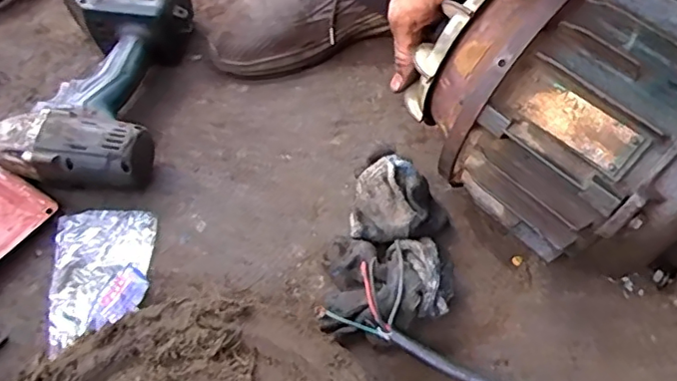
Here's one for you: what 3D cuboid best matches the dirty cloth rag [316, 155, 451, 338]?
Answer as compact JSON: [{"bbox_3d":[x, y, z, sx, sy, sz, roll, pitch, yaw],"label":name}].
[{"bbox_3d":[0.040,0.045,0.446,0.098,0.058,0.143,6,58,2],"label":"dirty cloth rag"}]

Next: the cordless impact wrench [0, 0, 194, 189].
[{"bbox_3d":[-0.226,-0.115,0.523,0.151,0.078,0.238,7,58,2],"label":"cordless impact wrench"}]

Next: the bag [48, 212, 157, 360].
[{"bbox_3d":[-0.190,0.063,0.445,0.080,0.026,0.108,-7,59,-7],"label":"bag"}]

